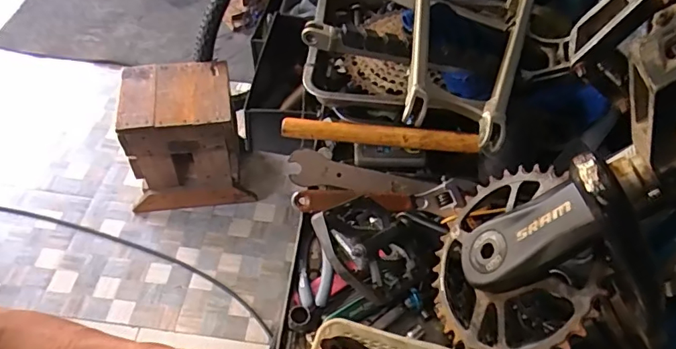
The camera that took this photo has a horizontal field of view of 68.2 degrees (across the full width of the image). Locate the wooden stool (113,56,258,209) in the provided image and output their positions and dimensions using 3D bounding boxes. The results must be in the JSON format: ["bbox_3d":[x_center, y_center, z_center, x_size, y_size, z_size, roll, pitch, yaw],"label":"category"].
[{"bbox_3d":[-0.464,-0.106,1.564,0.342,0.412,0.245,-3,52,-7],"label":"wooden stool"}]

